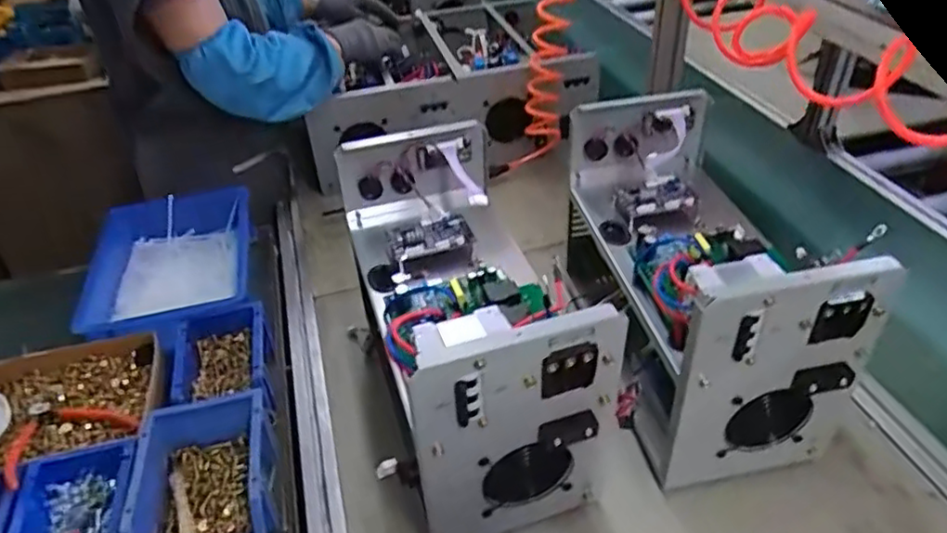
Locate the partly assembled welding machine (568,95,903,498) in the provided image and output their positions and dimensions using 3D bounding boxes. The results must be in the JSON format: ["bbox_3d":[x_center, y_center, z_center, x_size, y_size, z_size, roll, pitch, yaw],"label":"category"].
[{"bbox_3d":[0.236,0.005,0.742,0.192,0.253,0.376,-9,40,-7],"label":"partly assembled welding machine"}]

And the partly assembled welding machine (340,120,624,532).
[{"bbox_3d":[-0.014,0.047,0.706,0.180,0.245,0.376,-13,40,-11],"label":"partly assembled welding machine"}]

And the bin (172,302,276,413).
[{"bbox_3d":[-0.300,0.120,0.784,0.108,0.061,0.148,-12,40,-10],"label":"bin"}]

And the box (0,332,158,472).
[{"bbox_3d":[-0.496,0.177,0.747,0.265,0.056,0.182,-12,40,-10],"label":"box"}]

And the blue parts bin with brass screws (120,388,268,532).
[{"bbox_3d":[-0.267,0.228,0.661,0.127,0.084,0.185,-11,40,-9],"label":"blue parts bin with brass screws"}]

